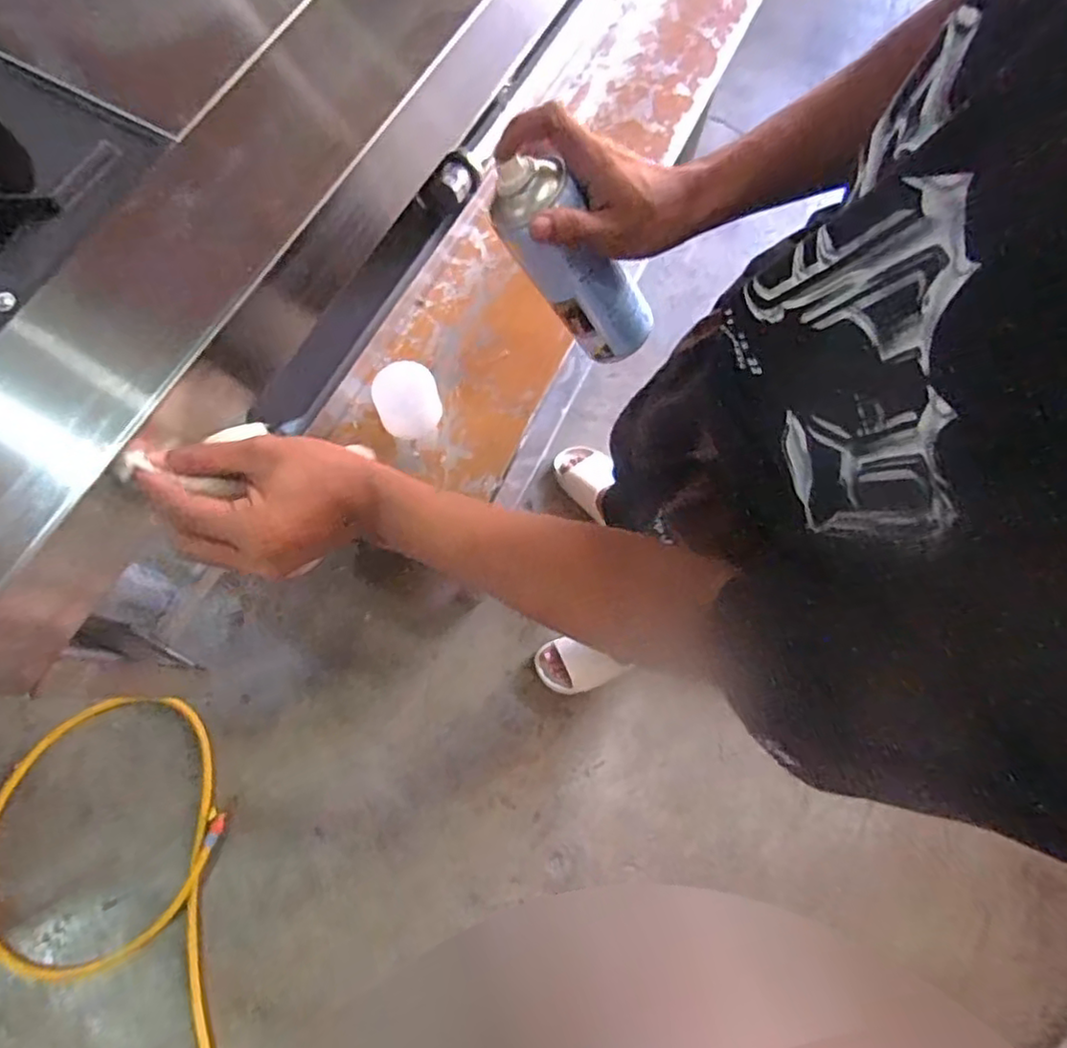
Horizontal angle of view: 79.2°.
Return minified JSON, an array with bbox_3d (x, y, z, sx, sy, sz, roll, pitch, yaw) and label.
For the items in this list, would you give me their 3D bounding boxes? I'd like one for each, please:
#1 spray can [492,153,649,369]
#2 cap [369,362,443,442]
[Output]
[{"bbox_3d":[0.035,-0.191,0.484,0.054,0.179,0.057,9,69,42],"label":"spray can"},{"bbox_3d":[-0.130,-0.129,0.667,0.063,0.043,0.062,0,74,0],"label":"cap"}]

